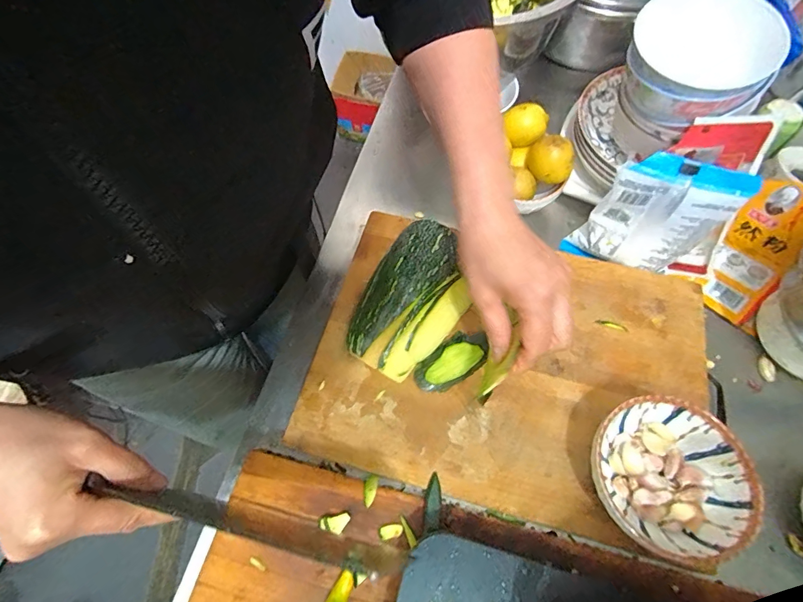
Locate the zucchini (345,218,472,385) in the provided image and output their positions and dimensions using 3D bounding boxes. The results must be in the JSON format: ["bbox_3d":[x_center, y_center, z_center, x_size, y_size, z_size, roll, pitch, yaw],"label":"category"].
[{"bbox_3d":[0.010,0.002,0.401,0.084,0.065,0.141,31,68,14],"label":"zucchini"}]

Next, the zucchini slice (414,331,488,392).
[{"bbox_3d":[0.050,0.059,0.402,0.079,0.008,0.040,-33,68,-15],"label":"zucchini slice"}]

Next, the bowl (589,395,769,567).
[{"bbox_3d":[0.206,0.141,0.331,0.115,0.059,0.109,0,64,0],"label":"bowl"}]

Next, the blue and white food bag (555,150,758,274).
[{"bbox_3d":[0.250,-0.081,0.409,0.116,0.120,0.031,15,65,8],"label":"blue and white food bag"}]

